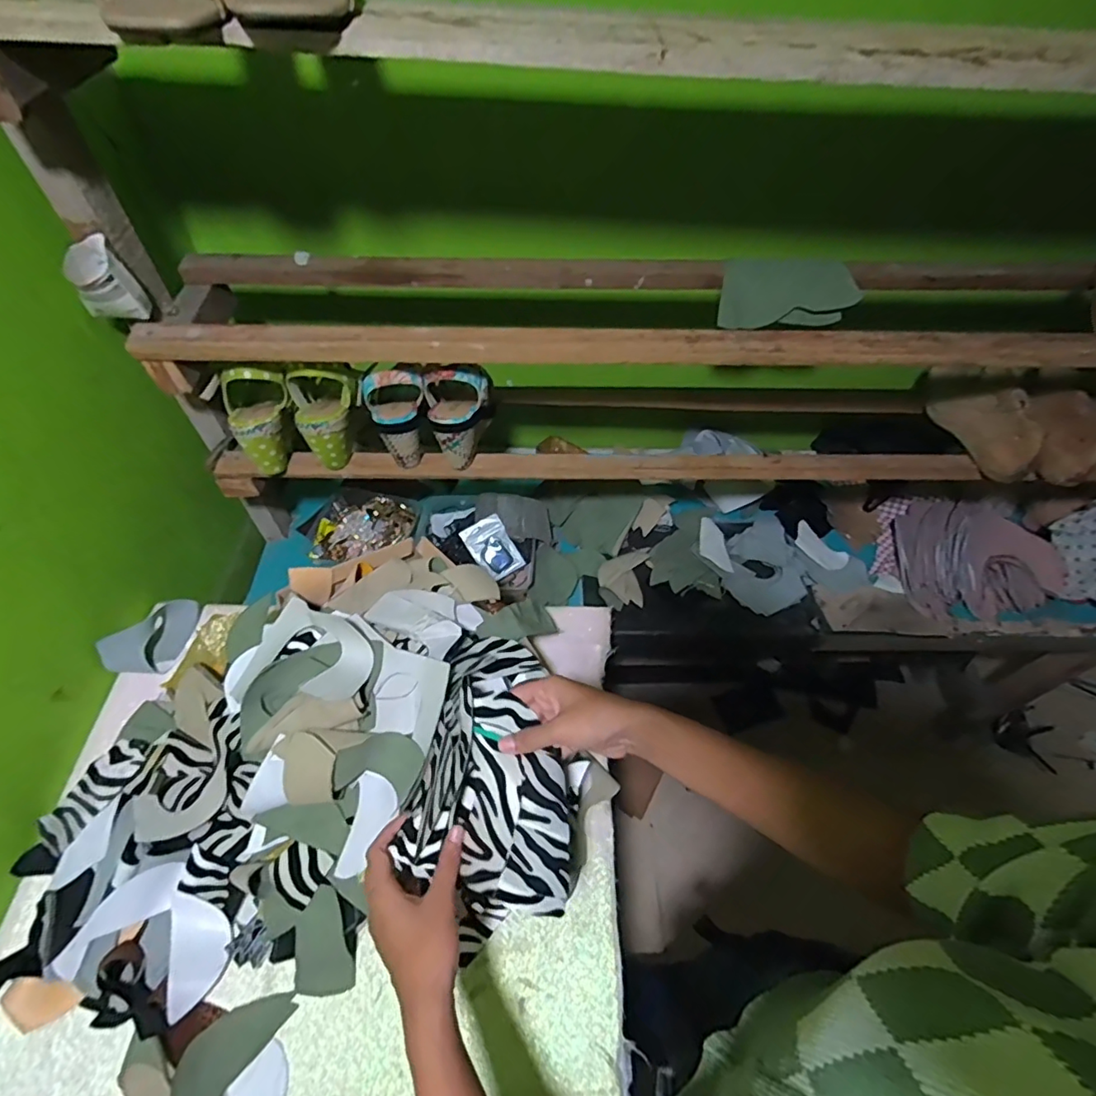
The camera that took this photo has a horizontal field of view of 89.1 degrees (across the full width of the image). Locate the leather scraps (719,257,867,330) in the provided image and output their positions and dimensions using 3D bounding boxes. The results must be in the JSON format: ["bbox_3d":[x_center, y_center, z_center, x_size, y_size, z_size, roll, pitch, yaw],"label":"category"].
[{"bbox_3d":[0.318,-0.335,0.751,0.166,0.110,0.030,19,54,12],"label":"leather scraps"}]

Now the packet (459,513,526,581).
[{"bbox_3d":[-0.090,0.001,0.906,0.069,0.015,0.098,-31,91,-7],"label":"packet"}]

